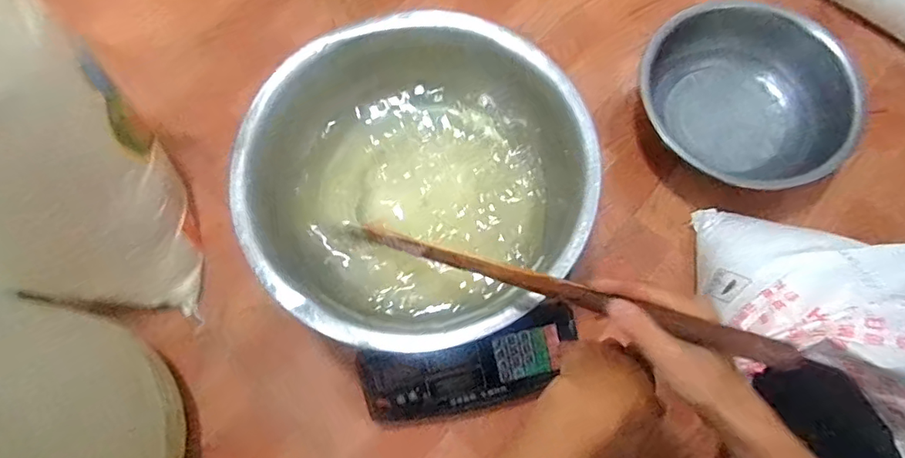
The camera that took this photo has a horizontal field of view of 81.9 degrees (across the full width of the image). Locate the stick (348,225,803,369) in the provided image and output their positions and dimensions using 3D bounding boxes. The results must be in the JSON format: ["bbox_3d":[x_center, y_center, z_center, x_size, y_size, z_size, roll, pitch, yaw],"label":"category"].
[{"bbox_3d":[0.061,0.047,0.546,0.510,0.022,0.019,14,69,41],"label":"stick"}]

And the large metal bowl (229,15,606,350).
[{"bbox_3d":[-0.049,-0.074,0.718,0.446,0.130,0.437,0,72,2],"label":"large metal bowl"}]

